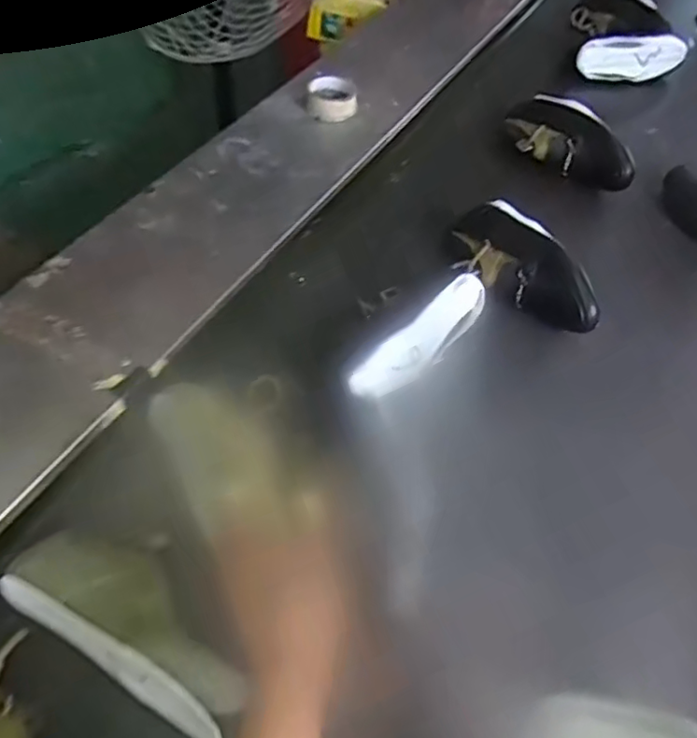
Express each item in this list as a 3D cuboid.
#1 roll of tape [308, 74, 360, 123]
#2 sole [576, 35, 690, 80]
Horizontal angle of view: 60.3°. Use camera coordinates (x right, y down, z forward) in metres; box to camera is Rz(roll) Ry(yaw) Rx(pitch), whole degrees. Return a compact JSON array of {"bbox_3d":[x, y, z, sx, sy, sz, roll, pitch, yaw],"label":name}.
[{"bbox_3d":[-0.026,-0.463,1.020,0.082,0.040,0.082,3,54,-4],"label":"roll of tape"},{"bbox_3d":[0.578,-0.626,1.211,0.222,0.080,0.034,-6,10,-6],"label":"sole"}]

